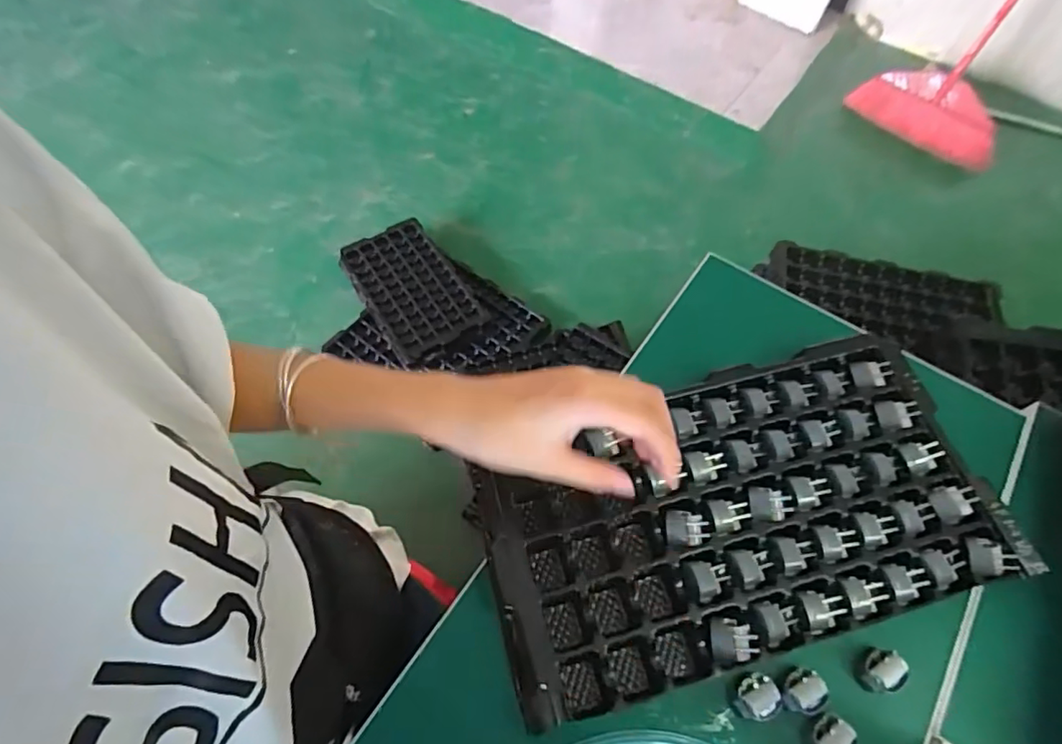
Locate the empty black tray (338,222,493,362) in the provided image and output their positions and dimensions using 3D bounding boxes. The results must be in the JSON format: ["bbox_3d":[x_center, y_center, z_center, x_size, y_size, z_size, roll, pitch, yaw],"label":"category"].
[{"bbox_3d":[-0.284,-0.205,1.350,0.221,0.029,0.369,-31,66,-17],"label":"empty black tray"}]

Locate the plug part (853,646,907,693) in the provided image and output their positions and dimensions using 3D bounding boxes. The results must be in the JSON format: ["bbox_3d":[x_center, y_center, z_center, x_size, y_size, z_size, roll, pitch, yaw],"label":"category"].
[{"bbox_3d":[0.226,0.191,0.368,0.023,0.023,0.026,-3,61,-3],"label":"plug part"}]

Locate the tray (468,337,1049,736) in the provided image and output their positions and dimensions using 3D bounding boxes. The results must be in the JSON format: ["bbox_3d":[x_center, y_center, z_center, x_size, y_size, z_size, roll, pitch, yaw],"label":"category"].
[{"bbox_3d":[0.146,0.103,0.412,0.351,0.032,0.185,-15,62,-10],"label":"tray"}]

